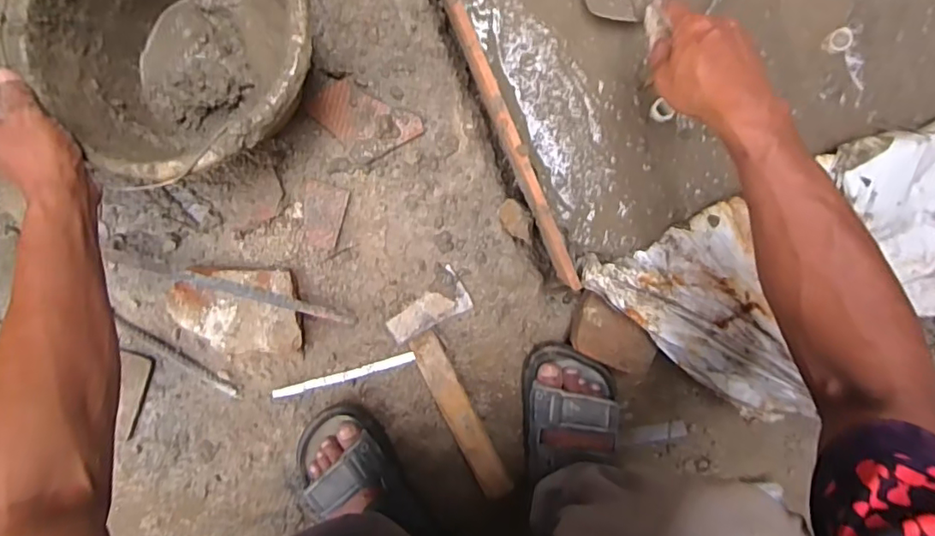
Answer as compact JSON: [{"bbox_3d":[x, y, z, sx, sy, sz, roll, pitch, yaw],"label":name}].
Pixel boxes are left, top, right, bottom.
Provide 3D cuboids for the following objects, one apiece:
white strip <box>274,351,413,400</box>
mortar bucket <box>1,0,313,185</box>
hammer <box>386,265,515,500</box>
[{"bbox_3d":[-0.146,0.129,0.628,0.172,0.008,0.013,-16,98,1],"label":"white strip"},{"bbox_3d":[-0.250,-0.204,0.500,0.233,0.151,0.211,-35,98,4],"label":"mortar bucket"},{"bbox_3d":[-0.013,0.148,0.630,0.090,0.027,0.266,-18,98,1],"label":"hammer"}]

